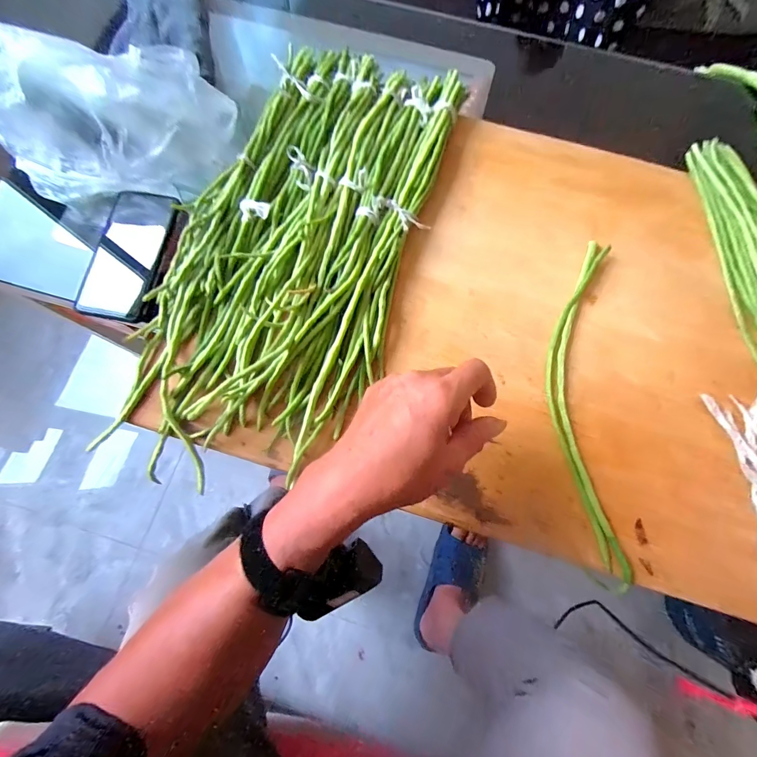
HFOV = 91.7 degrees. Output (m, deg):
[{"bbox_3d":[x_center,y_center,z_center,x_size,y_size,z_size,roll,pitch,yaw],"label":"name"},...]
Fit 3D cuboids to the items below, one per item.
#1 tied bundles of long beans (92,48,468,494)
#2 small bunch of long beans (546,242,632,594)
[{"bbox_3d":[-0.091,-0.160,0.416,0.252,0.031,0.526,16,76,3],"label":"tied bundles of long beans"},{"bbox_3d":[0.219,0.021,0.393,0.071,0.023,0.366,5,80,0],"label":"small bunch of long beans"}]

